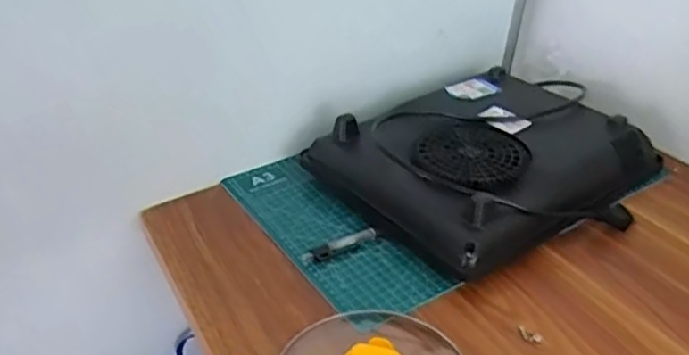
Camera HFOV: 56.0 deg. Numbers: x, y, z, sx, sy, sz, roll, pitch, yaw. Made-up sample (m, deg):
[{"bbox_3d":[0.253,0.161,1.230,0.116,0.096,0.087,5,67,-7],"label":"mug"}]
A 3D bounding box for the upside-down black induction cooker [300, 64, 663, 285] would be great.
[{"bbox_3d":[0.176,-0.021,0.746,0.355,0.073,0.272,-18,36,-25],"label":"upside-down black induction cooker"}]

